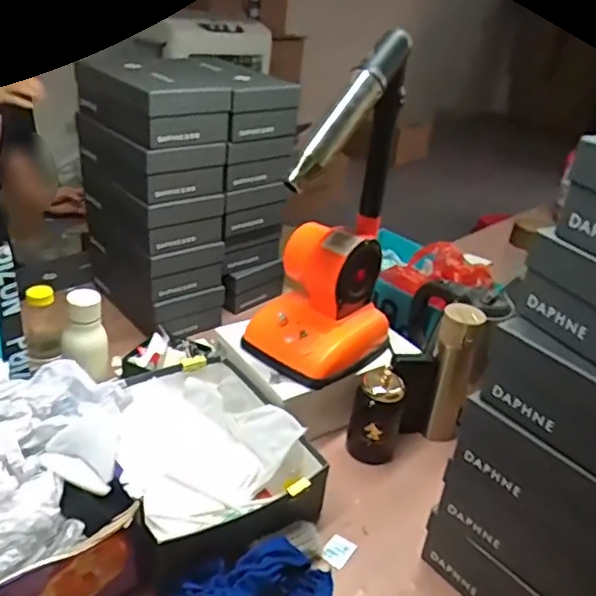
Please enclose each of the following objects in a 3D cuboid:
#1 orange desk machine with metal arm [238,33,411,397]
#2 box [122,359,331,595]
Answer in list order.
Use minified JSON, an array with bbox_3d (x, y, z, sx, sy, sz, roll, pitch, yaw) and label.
[{"bbox_3d":[0.049,-0.122,0.914,0.180,0.474,0.198,21,32,23],"label":"orange desk machine with metal arm"},{"bbox_3d":[-0.138,0.222,0.886,0.244,0.091,0.322,-12,35,-30],"label":"box"}]

